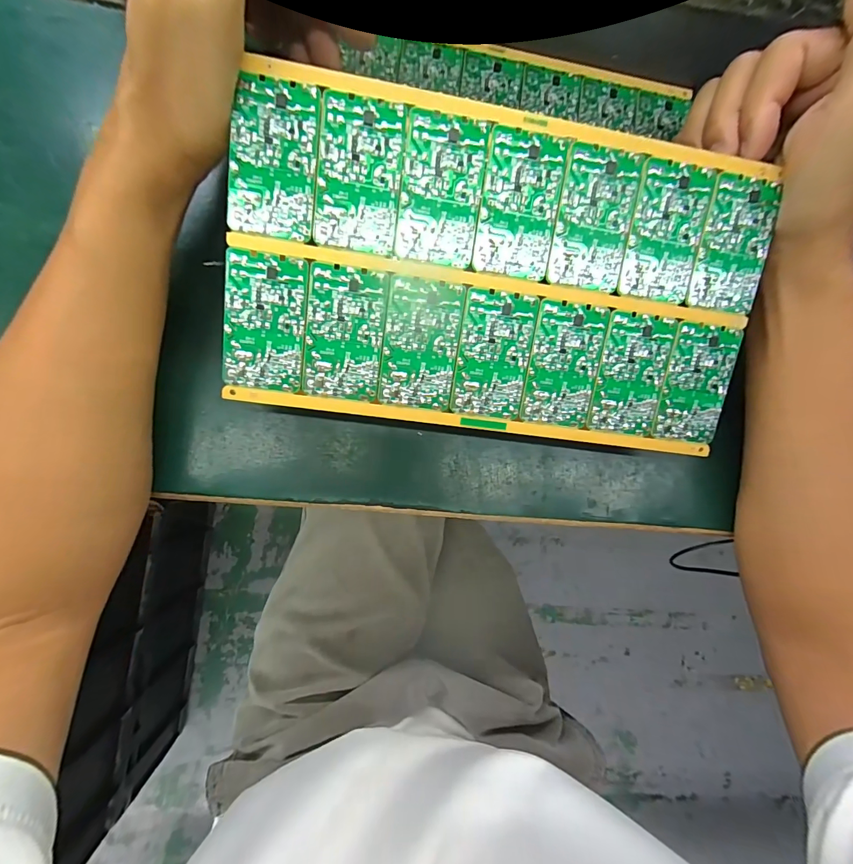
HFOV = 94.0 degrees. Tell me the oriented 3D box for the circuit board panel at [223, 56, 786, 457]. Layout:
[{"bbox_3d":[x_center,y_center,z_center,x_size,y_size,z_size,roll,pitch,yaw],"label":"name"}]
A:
[{"bbox_3d":[0.038,-0.073,0.195,0.253,0.004,0.144,7,102,-7],"label":"circuit board panel"}]

